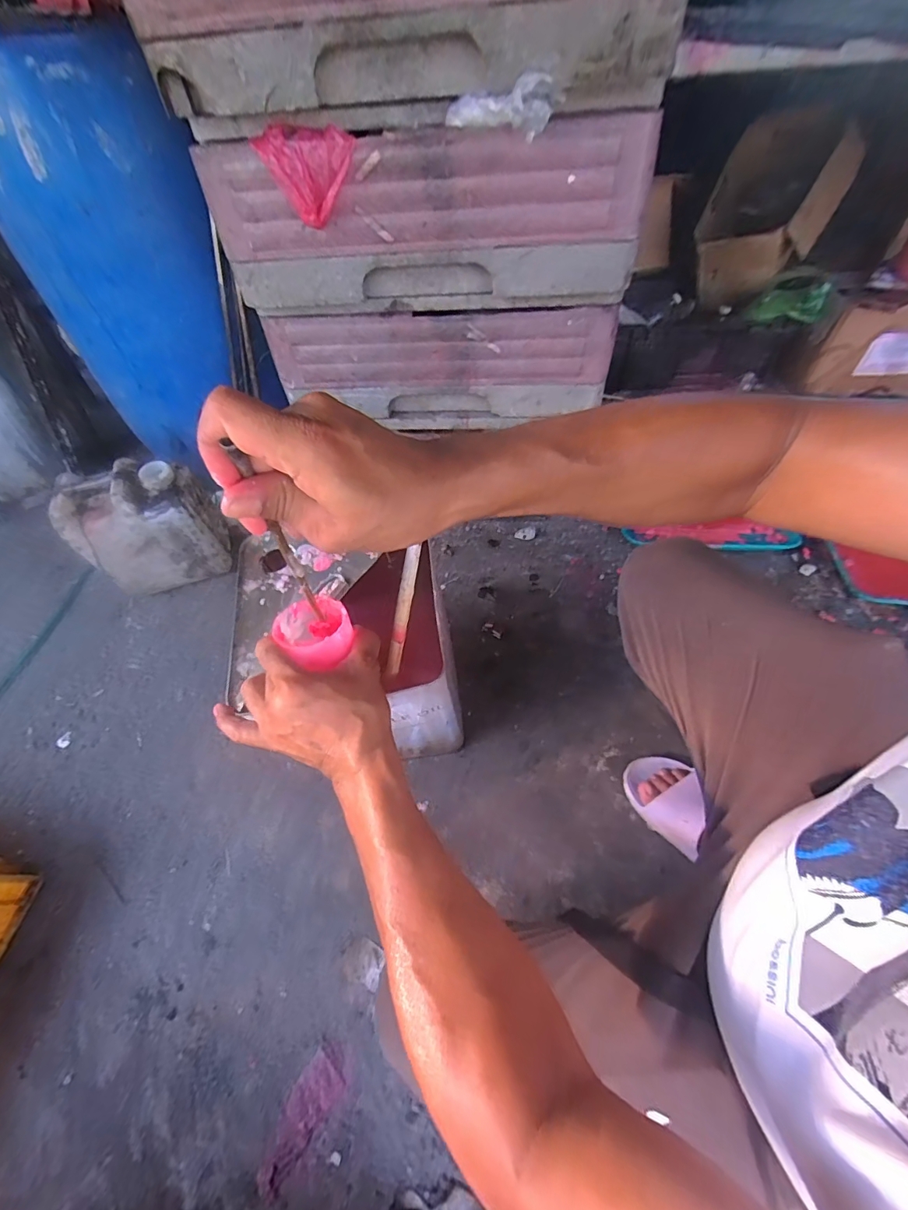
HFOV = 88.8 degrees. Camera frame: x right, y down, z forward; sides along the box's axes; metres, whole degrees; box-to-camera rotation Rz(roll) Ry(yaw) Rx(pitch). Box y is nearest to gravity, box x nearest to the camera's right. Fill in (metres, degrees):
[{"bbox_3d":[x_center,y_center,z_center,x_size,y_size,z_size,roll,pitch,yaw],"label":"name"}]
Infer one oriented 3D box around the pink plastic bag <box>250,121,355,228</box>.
[{"bbox_3d":[-0.178,-0.559,0.582,0.107,0.101,0.024,-21,46,27],"label":"pink plastic bag"}]

